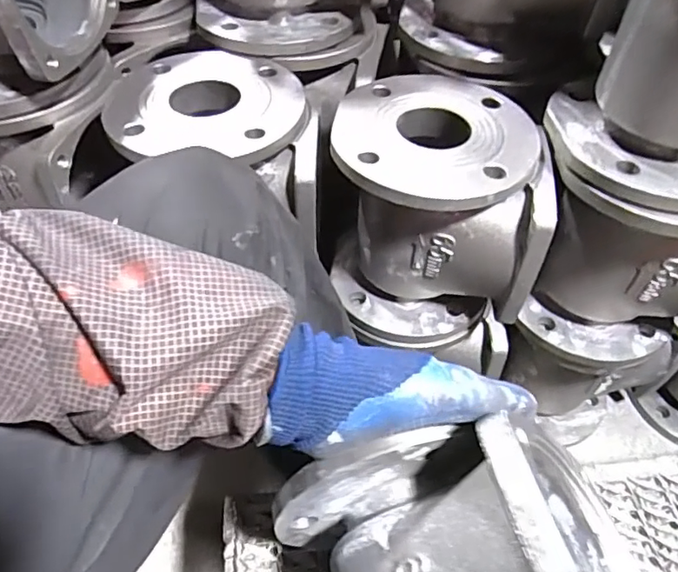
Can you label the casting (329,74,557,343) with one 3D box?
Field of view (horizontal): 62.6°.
[{"bbox_3d":[0.087,-0.074,0.547,0.187,0.192,0.165,5,49,4],"label":"casting"}]

